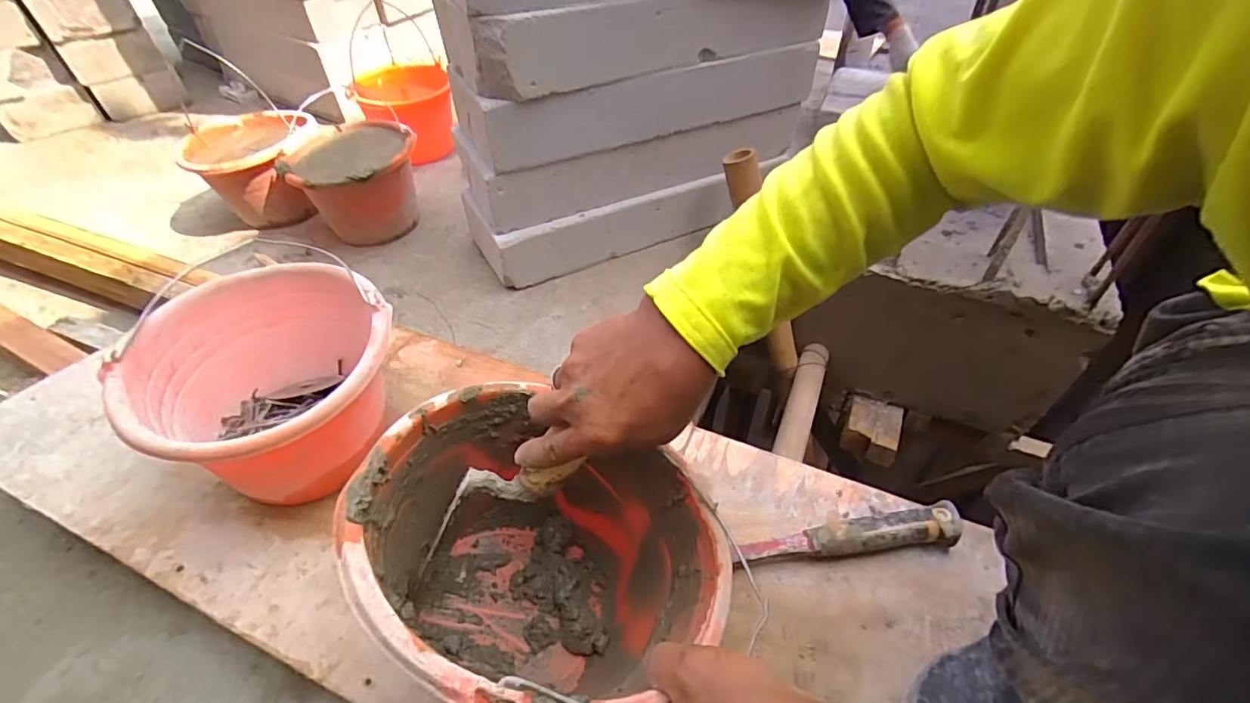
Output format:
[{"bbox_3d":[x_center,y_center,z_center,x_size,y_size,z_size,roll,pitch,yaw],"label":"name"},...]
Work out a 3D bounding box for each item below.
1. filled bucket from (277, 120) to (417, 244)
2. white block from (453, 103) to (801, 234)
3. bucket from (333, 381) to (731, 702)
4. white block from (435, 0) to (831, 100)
[{"bbox_3d":[-0.500,-0.313,1.024,0.223,0.154,0.243,-22,49,-19],"label":"filled bucket"},{"bbox_3d":[0.016,-0.357,0.937,0.565,0.091,0.165,-20,49,-17],"label":"white block"},{"bbox_3d":[-0.055,0.157,0.397,0.236,0.195,0.202,20,49,19],"label":"bucket"},{"bbox_3d":[0.030,-0.493,0.801,0.561,0.093,0.169,-20,49,-17],"label":"white block"}]

